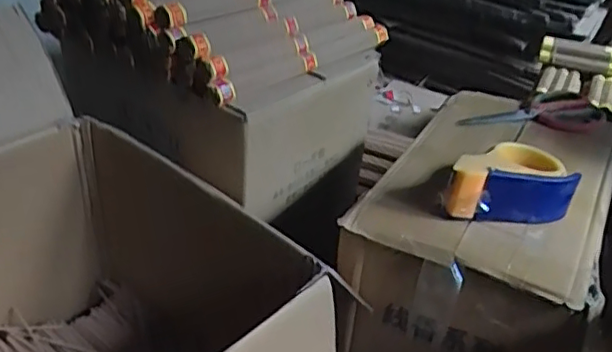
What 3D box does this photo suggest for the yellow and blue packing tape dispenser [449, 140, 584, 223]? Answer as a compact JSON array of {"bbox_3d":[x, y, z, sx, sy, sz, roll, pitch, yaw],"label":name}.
[{"bbox_3d":[0.226,0.003,0.708,0.152,0.061,0.088,-3,34,-9],"label":"yellow and blue packing tape dispenser"}]

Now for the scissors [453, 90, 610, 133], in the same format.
[{"bbox_3d":[0.330,-0.085,0.890,0.205,0.027,0.083,-11,36,-20],"label":"scissors"}]

